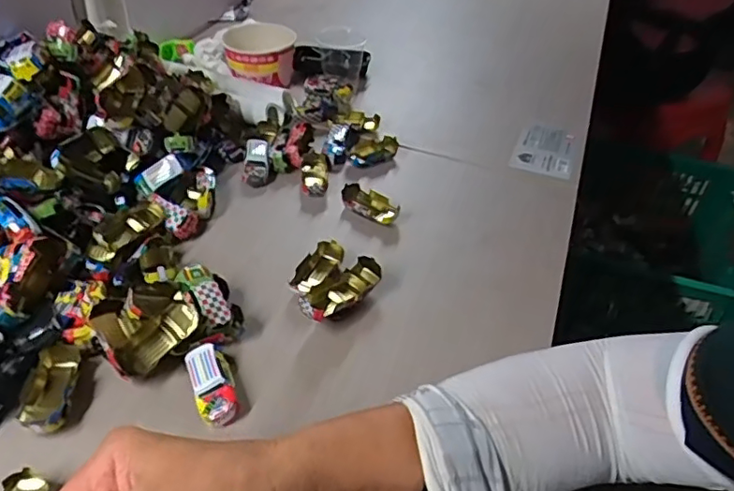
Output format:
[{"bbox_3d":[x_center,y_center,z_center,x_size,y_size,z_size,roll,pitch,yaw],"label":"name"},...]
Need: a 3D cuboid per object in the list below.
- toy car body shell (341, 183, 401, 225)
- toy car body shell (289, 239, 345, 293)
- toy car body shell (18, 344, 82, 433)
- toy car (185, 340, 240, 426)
[{"bbox_3d":[0.004,-0.042,0.592,0.063,0.019,0.028,30,48,23],"label":"toy car body shell"},{"bbox_3d":[-0.046,0.021,0.520,0.028,0.019,0.062,19,44,12],"label":"toy car body shell"},{"bbox_3d":[-0.227,0.103,0.410,0.033,0.023,0.071,-5,44,-12],"label":"toy car body shell"},{"bbox_3d":[-0.113,0.101,0.422,0.031,0.020,0.062,-10,45,-18],"label":"toy car"}]

